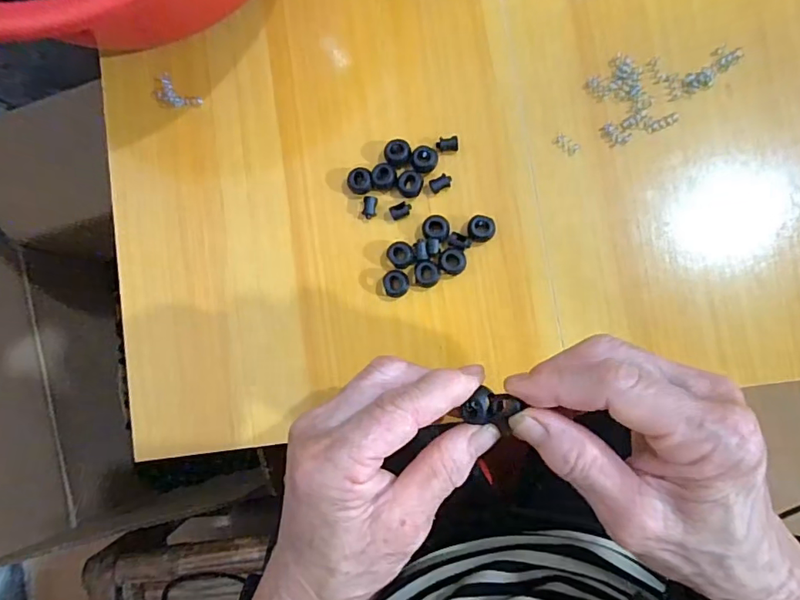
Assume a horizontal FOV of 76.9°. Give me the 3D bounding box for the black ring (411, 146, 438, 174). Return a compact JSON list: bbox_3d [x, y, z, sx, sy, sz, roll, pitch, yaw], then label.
[{"bbox_3d":[0.016,-0.093,0.334,0.017,0.008,0.018,-1,85,6],"label":"black ring"}]

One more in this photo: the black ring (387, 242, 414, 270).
[{"bbox_3d":[0.001,-0.029,0.331,0.016,0.011,0.018,-25,83,4],"label":"black ring"}]

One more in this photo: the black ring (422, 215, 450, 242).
[{"bbox_3d":[0.024,-0.047,0.329,0.017,0.011,0.017,-1,85,6],"label":"black ring"}]

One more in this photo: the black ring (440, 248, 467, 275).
[{"bbox_3d":[0.035,-0.024,0.326,0.016,0.009,0.016,-1,85,6],"label":"black ring"}]

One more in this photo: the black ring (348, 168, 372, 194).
[{"bbox_3d":[-0.026,-0.080,0.339,0.017,0.011,0.016,-1,85,6],"label":"black ring"}]

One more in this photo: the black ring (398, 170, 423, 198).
[{"bbox_3d":[0.007,-0.077,0.334,0.016,0.007,0.016,-1,85,6],"label":"black ring"}]

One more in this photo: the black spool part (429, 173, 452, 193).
[{"bbox_3d":[0.027,-0.077,0.334,0.015,0.006,0.009,-31,83,3],"label":"black spool part"}]

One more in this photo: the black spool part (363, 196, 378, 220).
[{"bbox_3d":[-0.020,-0.062,0.338,0.010,0.006,0.015,2,85,7],"label":"black spool part"}]

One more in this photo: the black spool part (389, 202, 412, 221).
[{"bbox_3d":[0.001,-0.060,0.335,0.014,0.007,0.009,-23,83,4],"label":"black spool part"}]

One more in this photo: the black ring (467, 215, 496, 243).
[{"bbox_3d":[0.053,-0.046,0.326,0.017,0.010,0.017,-1,85,6],"label":"black ring"}]

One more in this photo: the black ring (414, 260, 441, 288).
[{"bbox_3d":[0.018,-0.016,0.327,0.016,0.010,0.017,-1,85,6],"label":"black ring"}]

